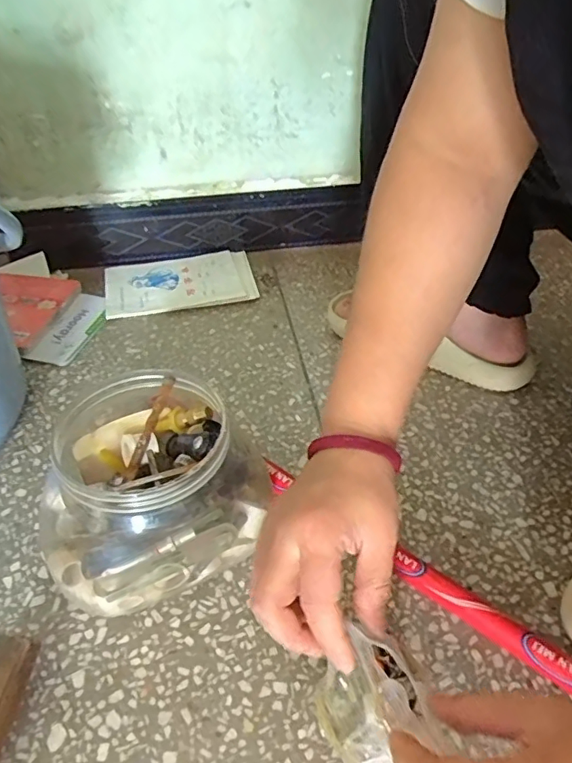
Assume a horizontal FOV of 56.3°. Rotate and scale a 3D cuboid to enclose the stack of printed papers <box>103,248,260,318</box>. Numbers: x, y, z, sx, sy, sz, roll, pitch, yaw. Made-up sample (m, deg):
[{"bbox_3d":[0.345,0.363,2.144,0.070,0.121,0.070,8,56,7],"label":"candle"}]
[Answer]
[{"bbox_3d":[-0.152,-0.144,0.766,0.205,0.011,0.133,-9,43,-10],"label":"stack of printed papers"}]

